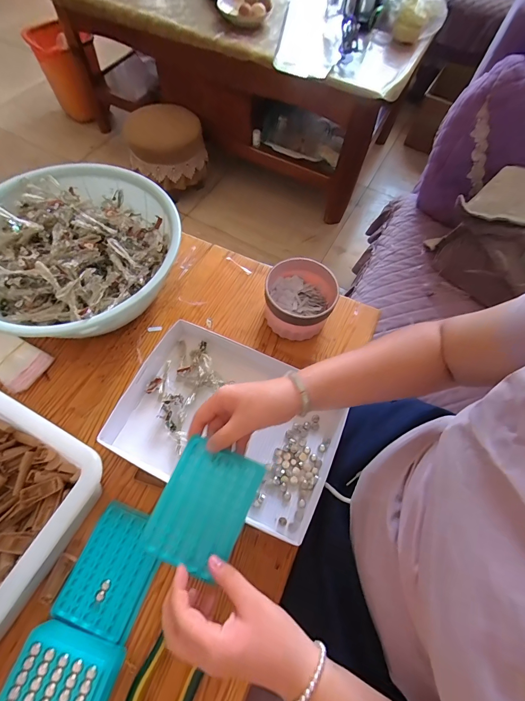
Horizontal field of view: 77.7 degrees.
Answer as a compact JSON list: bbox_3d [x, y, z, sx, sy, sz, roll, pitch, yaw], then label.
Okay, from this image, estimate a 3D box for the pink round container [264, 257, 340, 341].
[{"bbox_3d":[0.059,-0.078,0.542,0.108,0.083,0.111,1,64,-3],"label":"pink round container"}]

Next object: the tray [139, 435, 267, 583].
[{"bbox_3d":[-0.064,0.170,0.357,0.093,0.008,0.124,25,77,2],"label":"tray"}]

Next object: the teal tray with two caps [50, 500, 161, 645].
[{"bbox_3d":[-0.179,0.263,0.398,0.091,0.012,0.124,18,64,5],"label":"teal tray with two caps"}]

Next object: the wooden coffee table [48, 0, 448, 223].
[{"bbox_3d":[-0.088,-1.200,1.360,1.350,0.504,0.748,26,65,9],"label":"wooden coffee table"}]

